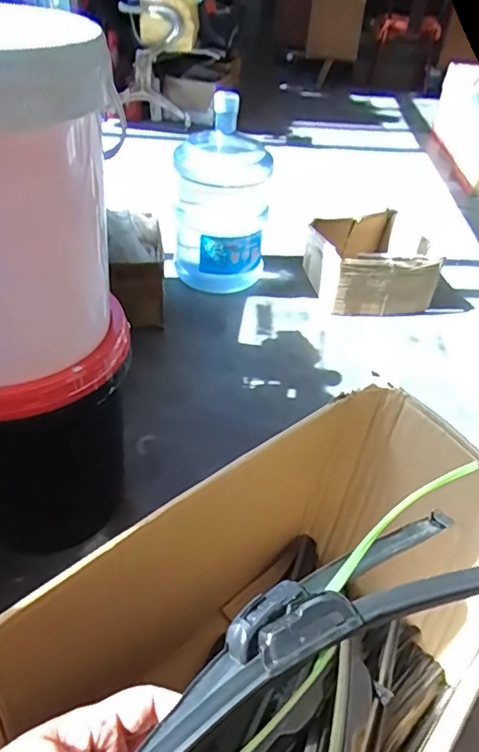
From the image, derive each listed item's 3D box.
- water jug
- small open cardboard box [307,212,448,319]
[{"bbox_3d":[-0.050,-0.475,1.421,0.246,0.434,0.223,0,40,-6],"label":"water jug"},{"bbox_3d":[0.366,-0.325,1.516,0.310,0.154,0.345,0,40,-6],"label":"small open cardboard box"}]

